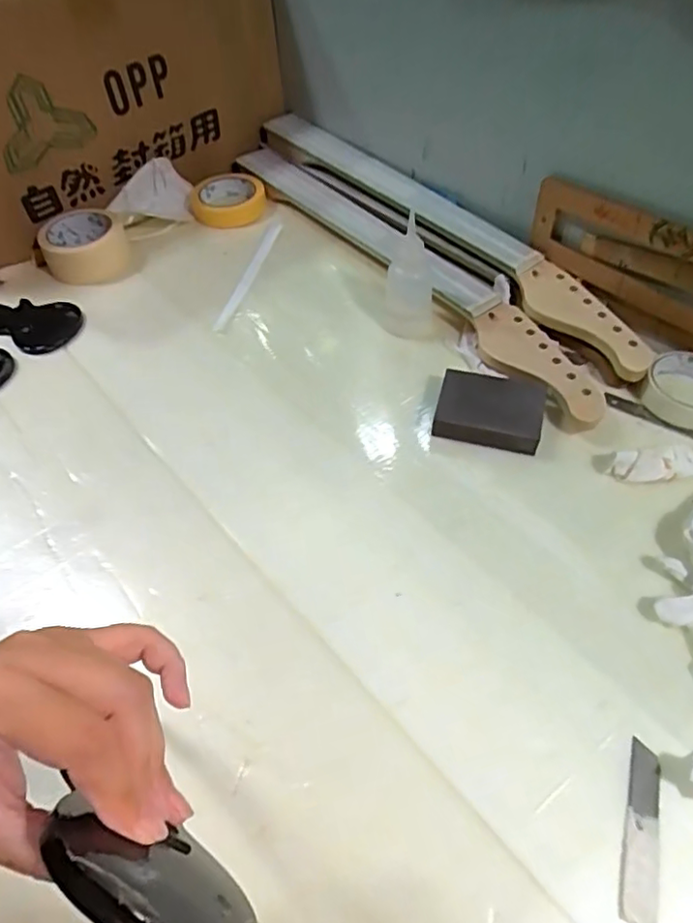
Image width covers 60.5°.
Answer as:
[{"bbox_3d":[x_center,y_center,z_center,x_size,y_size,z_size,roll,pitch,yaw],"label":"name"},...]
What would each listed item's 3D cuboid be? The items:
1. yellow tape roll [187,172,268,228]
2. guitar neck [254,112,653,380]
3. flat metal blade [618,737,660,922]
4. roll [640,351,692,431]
[{"bbox_3d":[-0.165,-0.363,0.823,0.097,0.030,0.097,-1,53,2],"label":"yellow tape roll"},{"bbox_3d":[0.105,-0.297,0.727,0.073,0.033,0.626,-33,58,-21],"label":"guitar neck"},{"bbox_3d":[0.182,0.227,0.368,0.021,0.004,0.101,14,55,13],"label":"flat metal blade"},{"bbox_3d":[0.333,-0.069,0.575,0.080,0.023,0.080,-1,53,2],"label":"roll"}]

